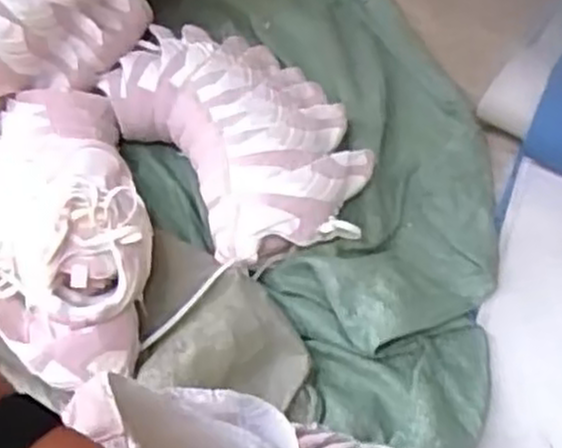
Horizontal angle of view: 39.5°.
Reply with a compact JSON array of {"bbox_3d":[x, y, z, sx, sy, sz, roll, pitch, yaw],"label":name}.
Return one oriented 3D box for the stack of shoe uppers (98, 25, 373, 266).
[{"bbox_3d":[-0.057,-0.128,0.992,0.238,0.092,0.431,-29,54,-17],"label":"stack of shoe uppers"}]

